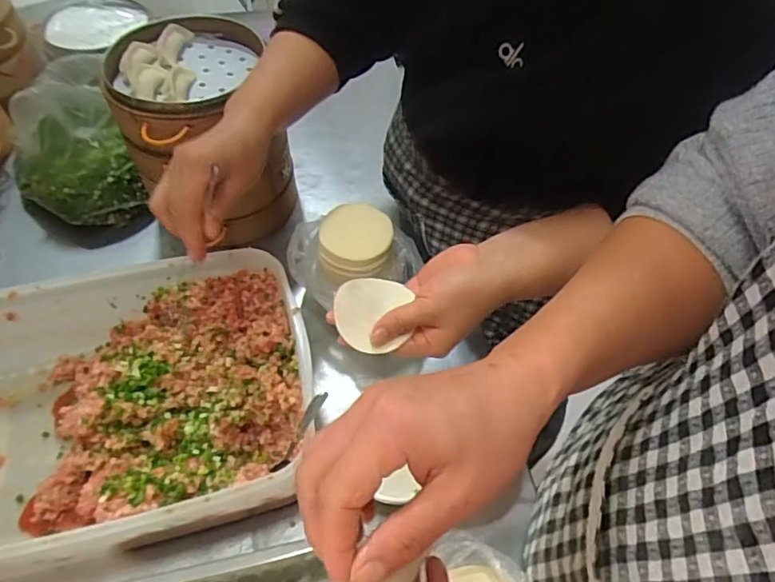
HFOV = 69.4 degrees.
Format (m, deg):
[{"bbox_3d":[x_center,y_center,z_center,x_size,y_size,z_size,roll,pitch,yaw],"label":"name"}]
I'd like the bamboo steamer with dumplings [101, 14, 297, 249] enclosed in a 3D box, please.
[{"bbox_3d":[-0.207,-0.164,0.669,0.160,0.226,0.191,18,54,14],"label":"bamboo steamer with dumplings"}]

